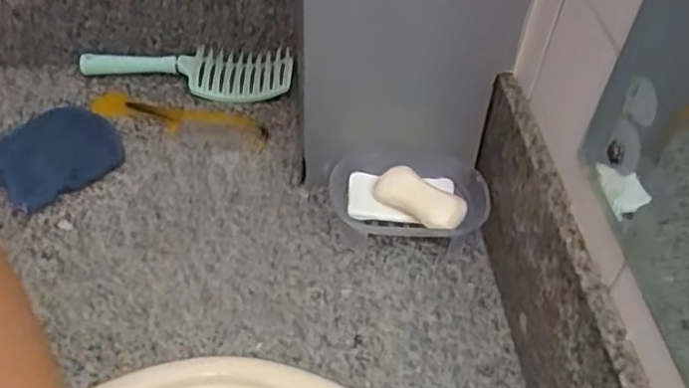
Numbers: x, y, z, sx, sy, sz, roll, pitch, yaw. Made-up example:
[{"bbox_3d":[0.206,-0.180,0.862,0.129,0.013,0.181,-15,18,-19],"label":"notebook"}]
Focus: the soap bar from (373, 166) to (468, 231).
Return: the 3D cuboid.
[{"bbox_3d":[0.073,0.003,0.624,0.089,0.018,0.041,32,53,23],"label":"soap bar"}]

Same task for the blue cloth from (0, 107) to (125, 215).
[{"bbox_3d":[-0.315,-0.043,0.689,0.117,0.017,0.143,34,53,23],"label":"blue cloth"}]

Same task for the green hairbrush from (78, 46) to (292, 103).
[{"bbox_3d":[-0.191,-0.147,0.787,0.248,0.033,0.070,2,48,-4],"label":"green hairbrush"}]

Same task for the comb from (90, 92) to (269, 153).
[{"bbox_3d":[-0.192,-0.091,0.757,0.211,0.007,0.049,12,48,5],"label":"comb"}]

